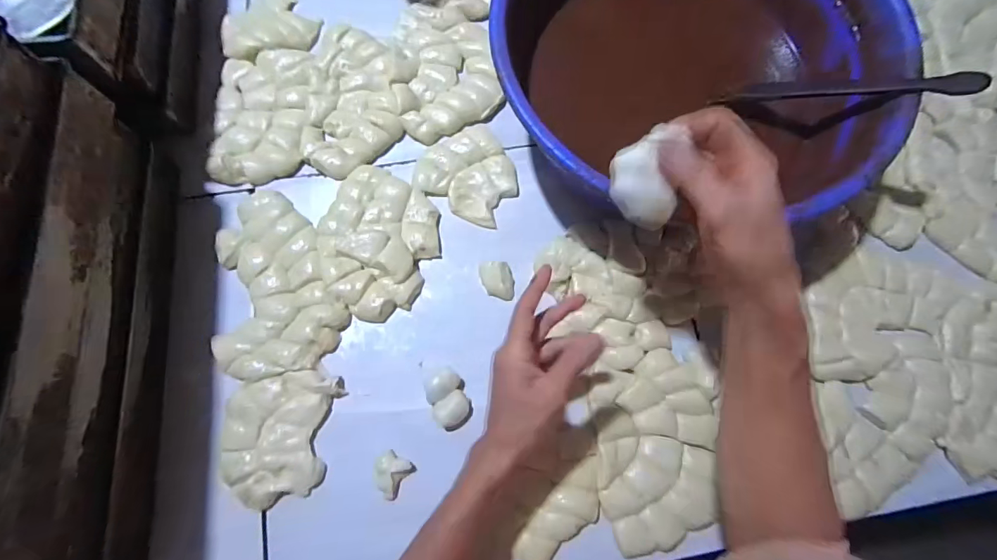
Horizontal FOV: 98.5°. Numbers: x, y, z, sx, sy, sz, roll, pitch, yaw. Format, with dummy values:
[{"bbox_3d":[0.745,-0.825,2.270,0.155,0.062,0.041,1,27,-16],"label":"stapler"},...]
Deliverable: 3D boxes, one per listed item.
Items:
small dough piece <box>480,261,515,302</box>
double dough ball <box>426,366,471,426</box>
[{"bbox_3d":[-0.001,0.000,0.502,0.035,0.019,0.051,-15,79,-5],"label":"small dough piece"},{"bbox_3d":[-0.055,0.128,0.471,0.039,0.040,0.062,-23,80,-6],"label":"double dough ball"}]

